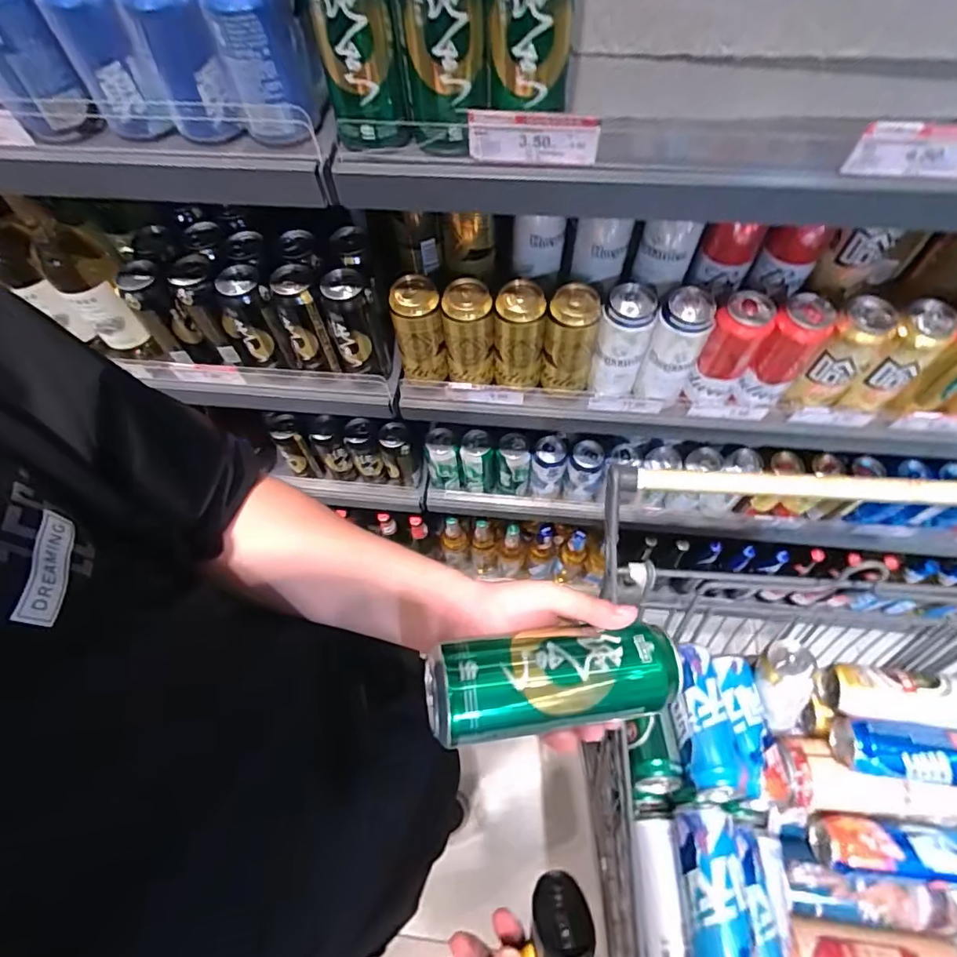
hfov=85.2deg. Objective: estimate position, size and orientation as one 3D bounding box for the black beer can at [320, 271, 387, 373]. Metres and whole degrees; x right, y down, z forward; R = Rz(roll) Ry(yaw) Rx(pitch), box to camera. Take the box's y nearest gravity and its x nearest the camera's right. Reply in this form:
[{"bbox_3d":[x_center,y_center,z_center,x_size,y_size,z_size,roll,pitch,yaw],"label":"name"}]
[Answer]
[{"bbox_3d":[-0.172,-0.202,0.718,0.067,0.160,0.062,0,62,1],"label":"black beer can"}]

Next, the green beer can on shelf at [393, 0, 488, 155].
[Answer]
[{"bbox_3d":[-0.028,-0.334,0.380,0.063,0.157,0.058,-6,63,-2],"label":"green beer can on shelf"}]

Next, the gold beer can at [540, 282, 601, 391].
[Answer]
[{"bbox_3d":[0.118,-0.179,0.676,0.064,0.133,0.058,7,63,5],"label":"gold beer can"}]

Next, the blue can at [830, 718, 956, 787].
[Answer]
[{"bbox_3d":[0.531,0.331,0.626,0.162,0.059,0.061,5,63,4],"label":"blue can"}]

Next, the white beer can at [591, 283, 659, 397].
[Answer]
[{"bbox_3d":[0.184,-0.174,0.672,0.061,0.135,0.066,12,63,7],"label":"white beer can"}]

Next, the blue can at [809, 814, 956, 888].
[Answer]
[{"bbox_3d":[0.508,0.459,0.642,0.168,0.063,0.061,6,63,4],"label":"blue can"}]

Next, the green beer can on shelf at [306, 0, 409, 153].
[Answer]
[{"bbox_3d":[-0.094,-0.343,0.388,0.060,0.159,0.063,-10,63,-4],"label":"green beer can on shelf"}]

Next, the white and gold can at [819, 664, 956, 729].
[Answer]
[{"bbox_3d":[0.544,0.282,0.665,0.170,0.058,0.063,7,63,5],"label":"white and gold can"}]

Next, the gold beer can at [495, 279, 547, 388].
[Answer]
[{"bbox_3d":[0.053,-0.183,0.681,0.061,0.135,0.058,3,63,2],"label":"gold beer can"}]

